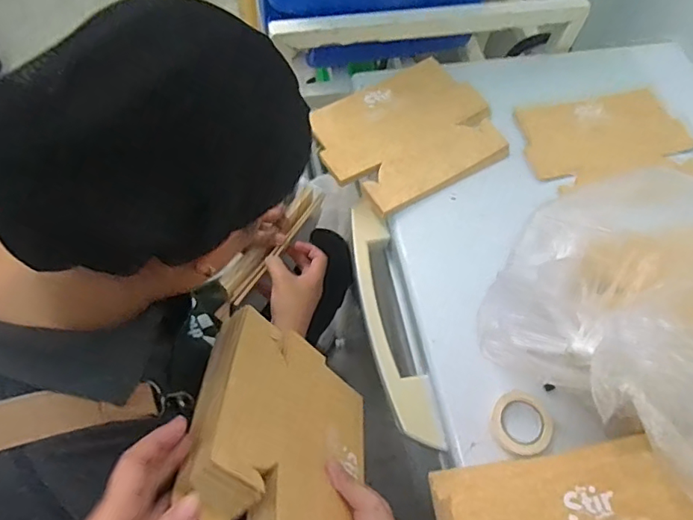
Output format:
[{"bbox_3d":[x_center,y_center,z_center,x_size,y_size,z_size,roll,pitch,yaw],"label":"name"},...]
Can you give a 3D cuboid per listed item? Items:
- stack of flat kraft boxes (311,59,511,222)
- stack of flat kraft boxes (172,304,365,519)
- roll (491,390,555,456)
[{"bbox_3d":[0.080,-0.170,0.693,0.233,0.016,0.190,-27,68,-16],"label":"stack of flat kraft boxes"},{"bbox_3d":[-0.050,0.162,0.467,0.182,0.030,0.242,43,20,-22],"label":"stack of flat kraft boxes"},{"bbox_3d":[0.178,0.165,0.529,0.059,0.014,0.061,2,63,-3],"label":"roll"}]

